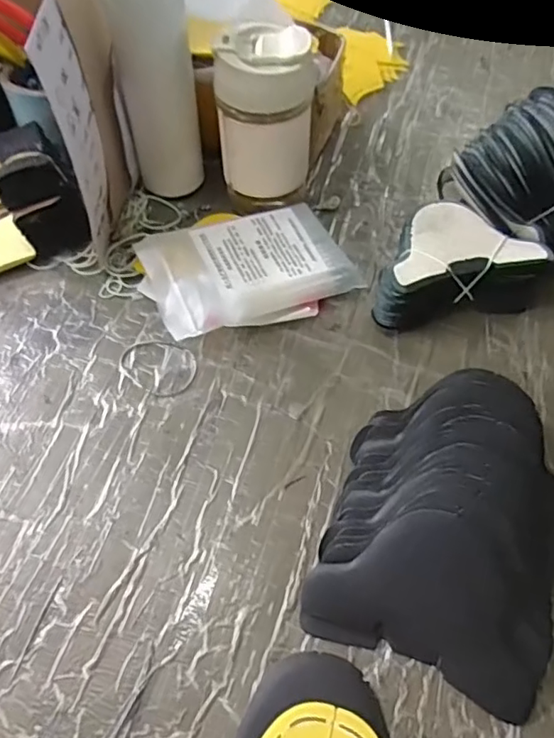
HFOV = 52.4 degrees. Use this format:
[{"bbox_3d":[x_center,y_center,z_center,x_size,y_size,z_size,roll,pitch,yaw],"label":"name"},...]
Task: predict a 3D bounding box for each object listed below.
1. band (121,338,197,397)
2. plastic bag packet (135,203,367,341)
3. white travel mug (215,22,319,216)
[{"bbox_3d":[-0.097,-0.003,0.464,0.068,0.004,0.051,28,62,18],"label":"band"},{"bbox_3d":[-0.022,-0.088,0.493,0.177,0.041,0.107,-20,58,-11],"label":"plastic bag packet"},{"bbox_3d":[-0.009,-0.219,0.509,0.079,0.155,0.068,-2,57,0],"label":"white travel mug"}]

